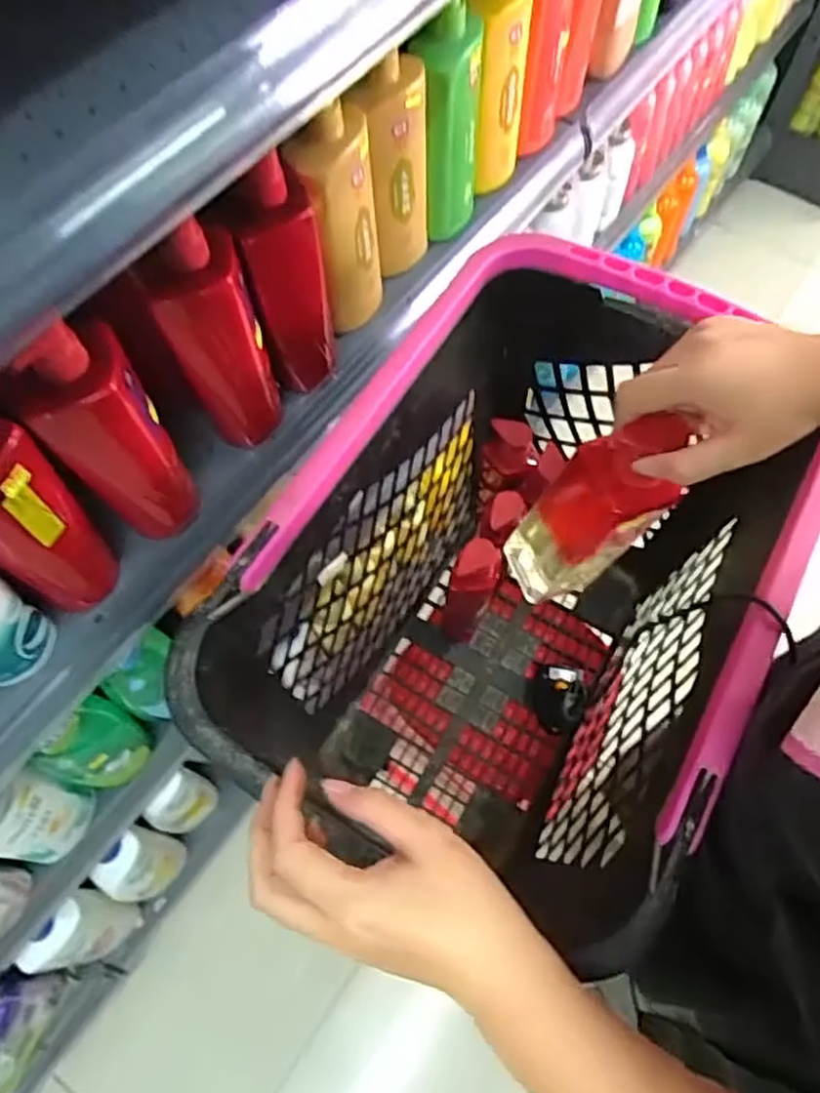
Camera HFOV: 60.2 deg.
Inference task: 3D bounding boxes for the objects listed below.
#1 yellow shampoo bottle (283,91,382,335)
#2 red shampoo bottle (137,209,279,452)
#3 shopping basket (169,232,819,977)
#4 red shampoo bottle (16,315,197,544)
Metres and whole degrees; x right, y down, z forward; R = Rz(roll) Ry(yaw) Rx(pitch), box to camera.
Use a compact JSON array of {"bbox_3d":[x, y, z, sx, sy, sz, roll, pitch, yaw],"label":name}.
[{"bbox_3d":[-0.063,-0.302,0.671,0.036,0.214,0.085,38,71,16],"label":"yellow shampoo bottle"},{"bbox_3d":[-0.164,-0.172,0.607,0.076,0.228,0.039,-28,68,-12],"label":"red shampoo bottle"},{"bbox_3d":[0.106,0.066,0.762,0.380,0.468,0.537,25,68,11],"label":"shopping basket"},{"bbox_3d":[-0.234,-0.082,0.563,0.079,0.224,0.054,-39,71,-16],"label":"red shampoo bottle"}]

